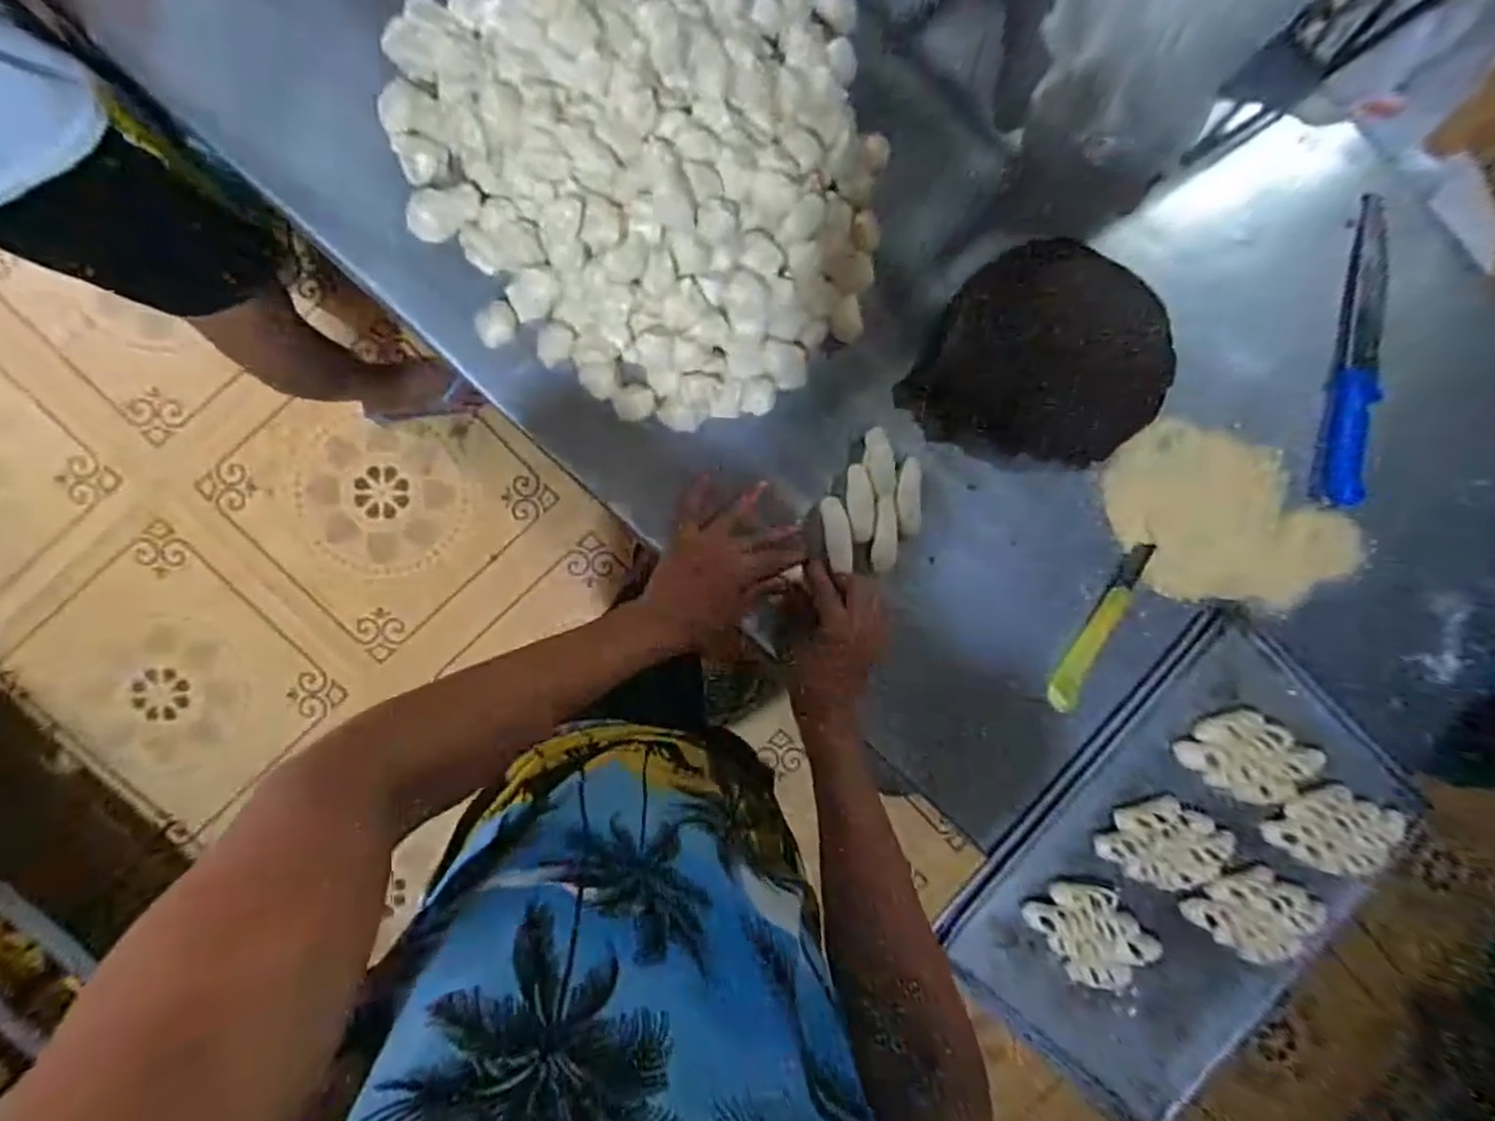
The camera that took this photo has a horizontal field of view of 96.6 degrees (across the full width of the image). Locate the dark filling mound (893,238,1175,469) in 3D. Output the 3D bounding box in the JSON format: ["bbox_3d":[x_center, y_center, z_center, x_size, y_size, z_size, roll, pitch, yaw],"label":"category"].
[{"bbox_3d":[0.288,-0.187,0.635,0.201,0.082,0.192,0,93,-6],"label":"dark filling mound"}]

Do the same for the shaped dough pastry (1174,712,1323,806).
[{"bbox_3d":[0.487,0.194,0.641,0.115,0.036,0.077,34,89,-7],"label":"shaped dough pastry"}]

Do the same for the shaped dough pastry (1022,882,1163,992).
[{"bbox_3d":[0.337,0.365,0.646,0.080,0.014,0.128,-43,97,-3],"label":"shaped dough pastry"}]

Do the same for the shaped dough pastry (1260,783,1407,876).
[{"bbox_3d":[0.584,0.268,0.663,0.126,0.019,0.083,26,90,-7],"label":"shaped dough pastry"}]

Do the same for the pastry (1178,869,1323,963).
[{"bbox_3d":[0.502,0.348,0.658,0.130,0.013,0.085,32,89,-7],"label":"pastry"}]

